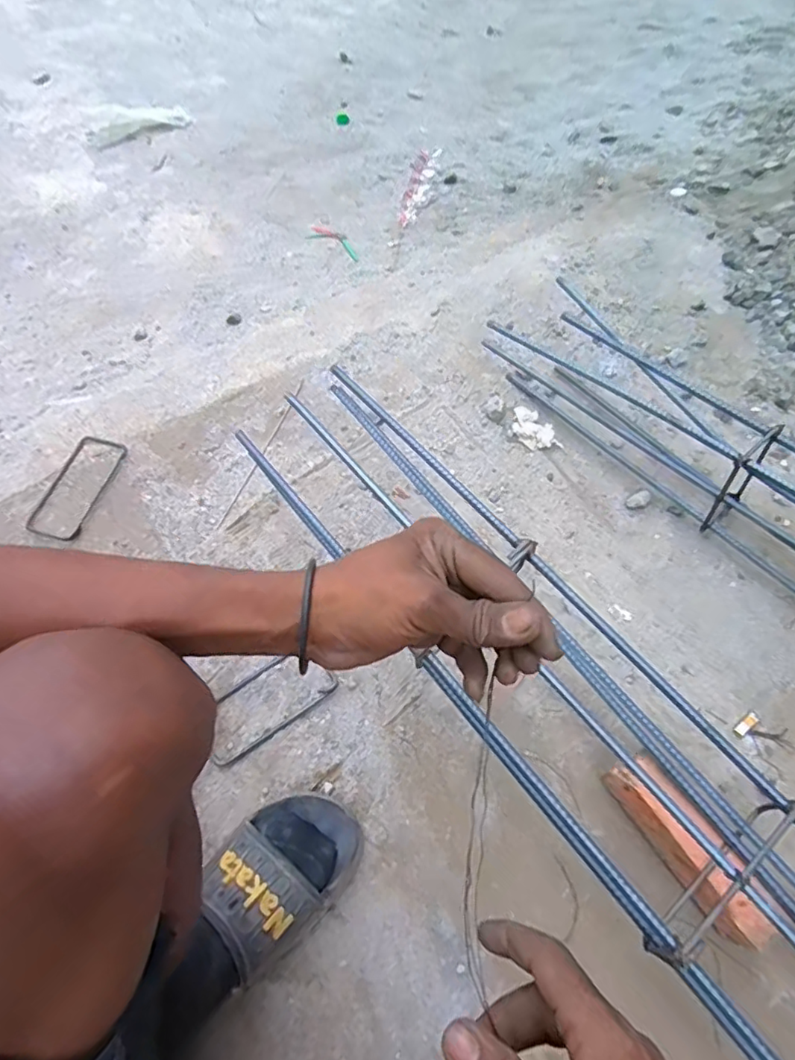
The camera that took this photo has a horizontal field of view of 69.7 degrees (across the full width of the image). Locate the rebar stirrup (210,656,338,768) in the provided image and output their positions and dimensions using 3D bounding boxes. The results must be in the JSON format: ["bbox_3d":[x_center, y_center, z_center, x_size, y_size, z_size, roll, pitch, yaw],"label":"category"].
[{"bbox_3d":[-0.140,0.183,0.608,0.146,0.011,0.069,-32,63,-15],"label":"rebar stirrup"}]

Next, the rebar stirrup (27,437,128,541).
[{"bbox_3d":[-0.409,-0.054,0.732,0.070,0.004,0.146,17,67,8],"label":"rebar stirrup"}]

